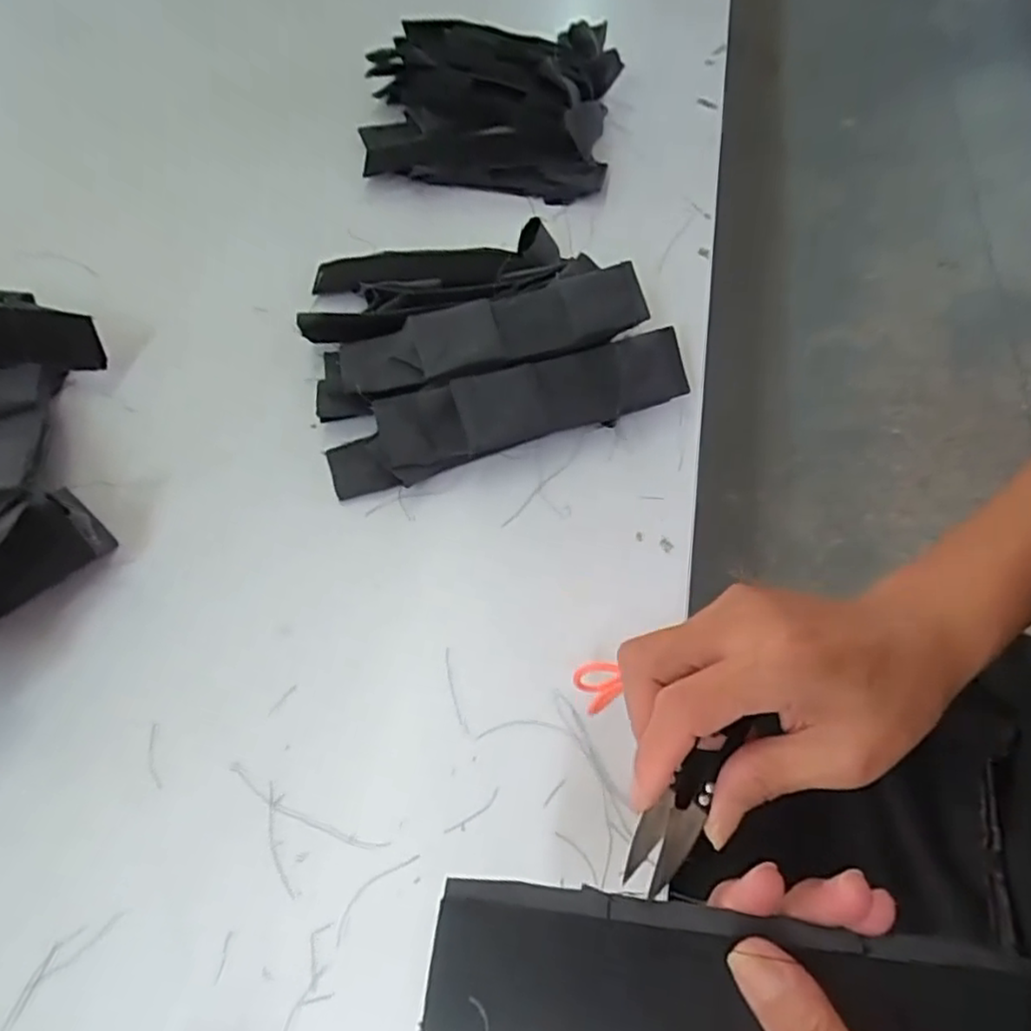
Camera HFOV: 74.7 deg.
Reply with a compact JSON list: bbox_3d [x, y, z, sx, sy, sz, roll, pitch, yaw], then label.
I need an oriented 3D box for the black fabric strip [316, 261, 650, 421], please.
[{"bbox_3d":[-0.026,-0.117,0.443,0.219,0.016,0.055,-17,70,1],"label":"black fabric strip"}]

